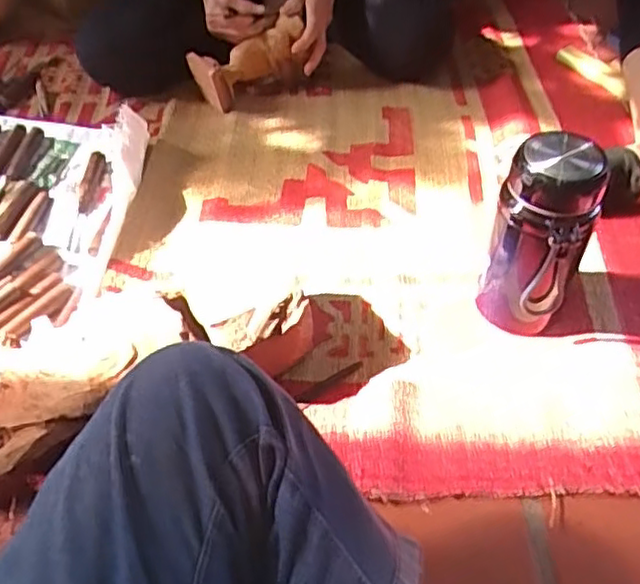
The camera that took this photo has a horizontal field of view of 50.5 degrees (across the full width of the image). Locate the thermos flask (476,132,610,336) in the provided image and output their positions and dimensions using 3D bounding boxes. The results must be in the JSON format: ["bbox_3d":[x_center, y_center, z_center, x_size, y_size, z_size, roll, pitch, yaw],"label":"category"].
[{"bbox_3d":[0.223,-0.049,0.701,0.094,0.213,0.079,20,50,18],"label":"thermos flask"}]

